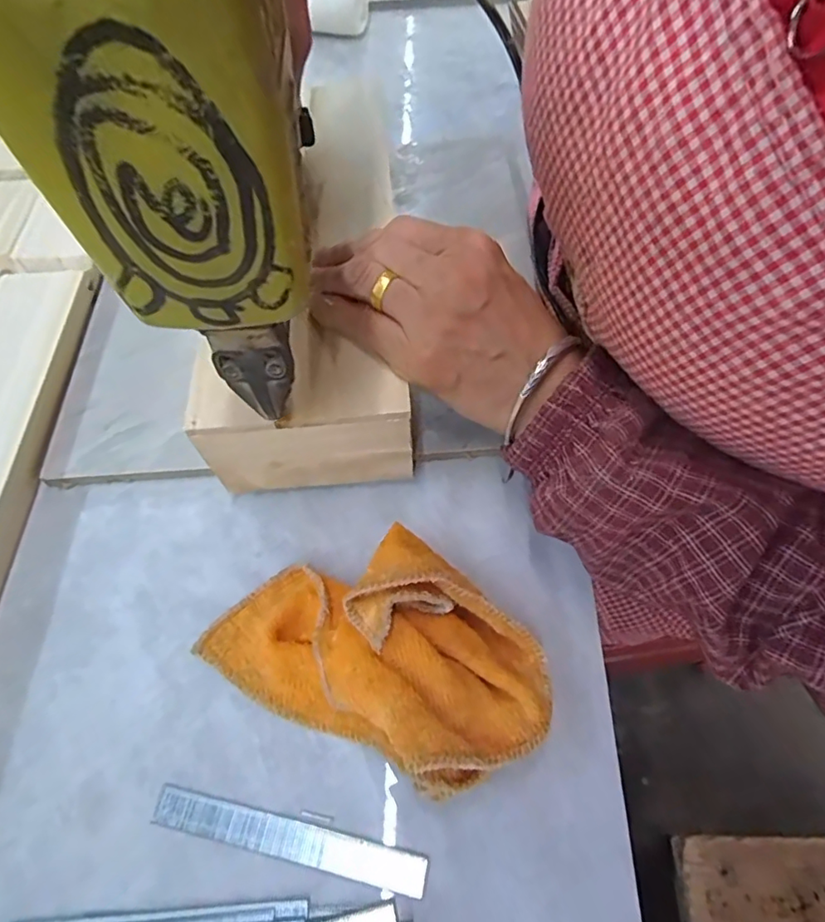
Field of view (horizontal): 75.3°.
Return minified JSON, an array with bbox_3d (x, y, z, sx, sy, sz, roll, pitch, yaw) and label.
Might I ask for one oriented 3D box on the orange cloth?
[{"bbox_3d":[-0.017,0.082,0.238,0.155,0.039,0.082,20,63,13],"label":"orange cloth"}]

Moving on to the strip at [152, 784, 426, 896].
[{"bbox_3d":[-0.052,0.153,0.220,0.113,0.004,0.013,9,61,7],"label":"strip"}]

